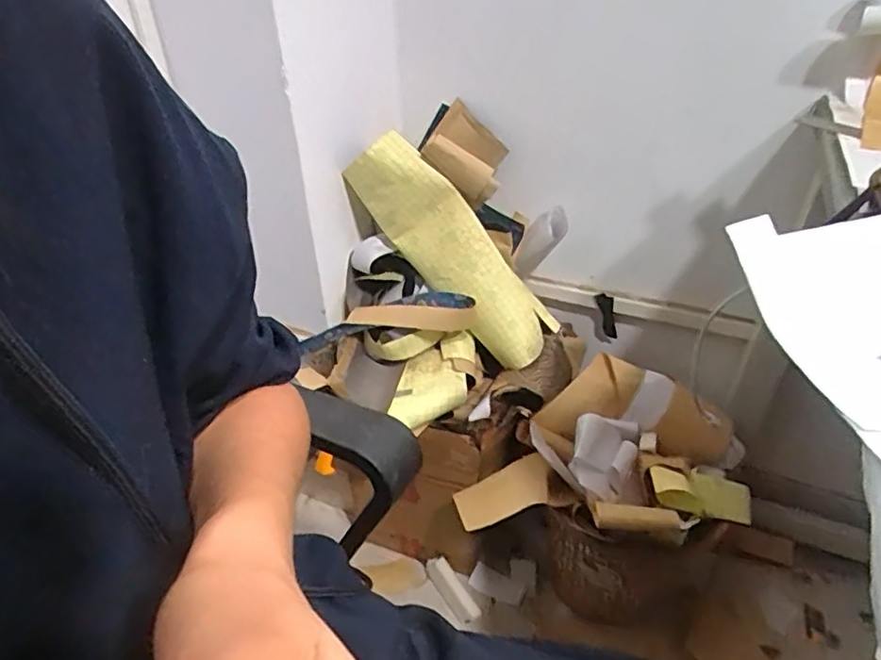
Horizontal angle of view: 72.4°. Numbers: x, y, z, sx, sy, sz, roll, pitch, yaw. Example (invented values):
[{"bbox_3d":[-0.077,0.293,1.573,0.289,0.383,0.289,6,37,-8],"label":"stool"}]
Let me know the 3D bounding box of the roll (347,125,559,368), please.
[{"bbox_3d":[0.027,-0.109,0.815,0.347,0.103,0.104,49,49,-5],"label":"roll"}]

